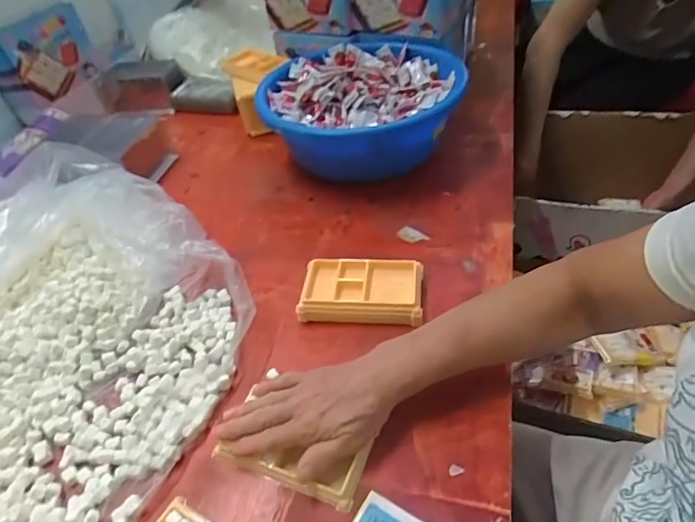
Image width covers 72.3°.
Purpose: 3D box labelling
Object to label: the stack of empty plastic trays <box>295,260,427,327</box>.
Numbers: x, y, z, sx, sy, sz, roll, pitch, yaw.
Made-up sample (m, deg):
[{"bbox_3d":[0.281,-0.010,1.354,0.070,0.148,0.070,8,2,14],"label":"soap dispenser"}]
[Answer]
[{"bbox_3d":[0.016,0.034,0.553,0.138,0.031,0.074,0,44,8],"label":"stack of empty plastic trays"}]

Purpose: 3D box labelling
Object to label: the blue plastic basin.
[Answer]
[{"bbox_3d":[0.027,-0.238,0.781,0.301,0.144,0.301,-4,44,4],"label":"blue plastic basin"}]

